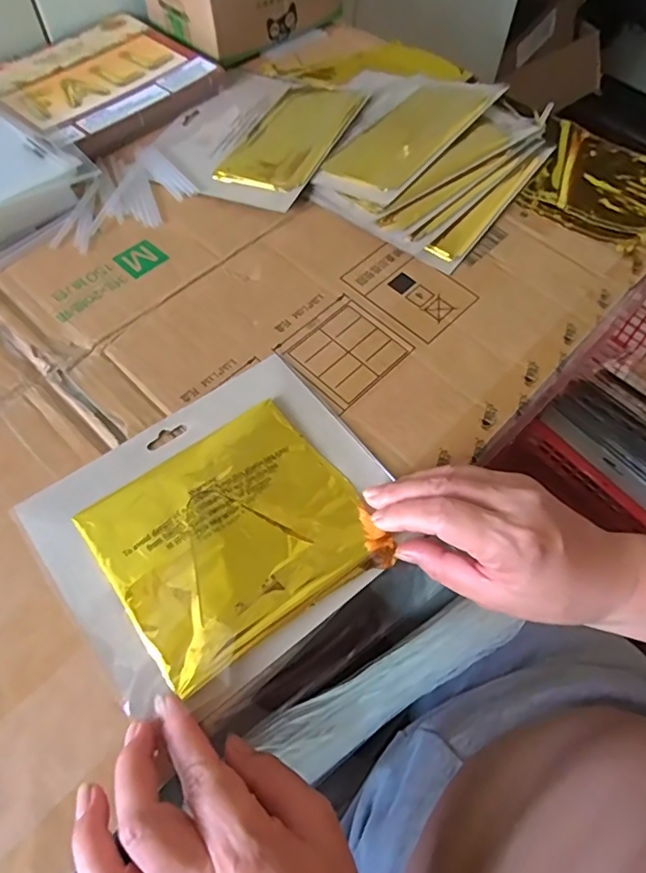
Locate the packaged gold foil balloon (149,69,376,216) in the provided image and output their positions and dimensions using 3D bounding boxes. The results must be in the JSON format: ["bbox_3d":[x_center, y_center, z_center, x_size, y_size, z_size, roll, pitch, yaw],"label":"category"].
[{"bbox_3d":[-0.062,-0.290,0.497,0.154,0.013,0.189,22,64,9],"label":"packaged gold foil balloon"}]

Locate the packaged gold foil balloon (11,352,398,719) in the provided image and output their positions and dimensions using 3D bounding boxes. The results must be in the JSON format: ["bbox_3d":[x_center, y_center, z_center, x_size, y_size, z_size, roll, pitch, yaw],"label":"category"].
[{"bbox_3d":[-0.060,0.045,0.323,0.191,0.015,0.161,-34,69,-18],"label":"packaged gold foil balloon"}]

